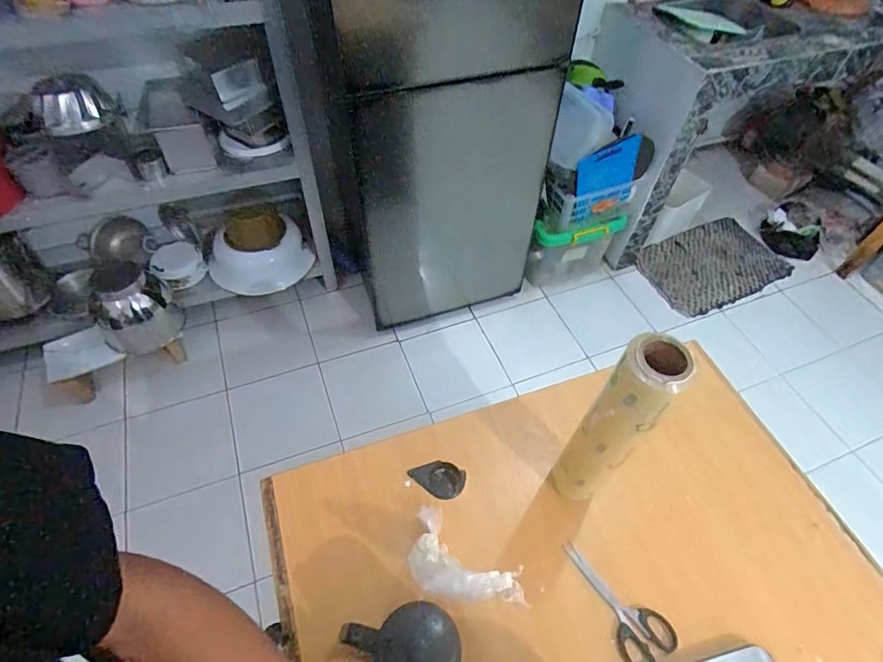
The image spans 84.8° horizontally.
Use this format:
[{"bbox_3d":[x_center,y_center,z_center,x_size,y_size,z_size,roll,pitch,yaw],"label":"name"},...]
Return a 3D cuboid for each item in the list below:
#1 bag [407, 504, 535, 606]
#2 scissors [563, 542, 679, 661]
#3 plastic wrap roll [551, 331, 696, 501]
[{"bbox_3d":[0.027,0.258,0.569,0.126,0.123,0.116,5,54,1],"label":"bag"},{"bbox_3d":[0.215,0.330,0.595,0.072,0.008,0.151,-27,60,-21],"label":"scissors"},{"bbox_3d":[0.192,0.117,0.556,0.060,0.313,0.056,1,54,-2],"label":"plastic wrap roll"}]

